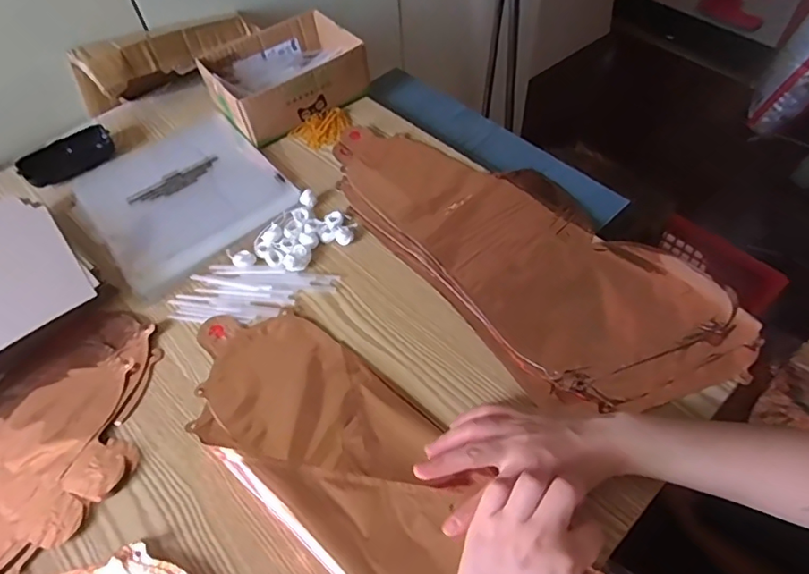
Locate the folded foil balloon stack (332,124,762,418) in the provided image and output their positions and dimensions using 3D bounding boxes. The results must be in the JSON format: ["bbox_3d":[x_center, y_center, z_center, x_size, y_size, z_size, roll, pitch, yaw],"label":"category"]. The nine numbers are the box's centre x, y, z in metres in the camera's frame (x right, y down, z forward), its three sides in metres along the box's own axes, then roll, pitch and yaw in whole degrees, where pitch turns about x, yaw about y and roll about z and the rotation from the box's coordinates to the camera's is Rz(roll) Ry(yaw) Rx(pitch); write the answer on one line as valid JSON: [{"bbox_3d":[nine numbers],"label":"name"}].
[{"bbox_3d":[0.112,-0.049,0.560,0.218,0.015,0.456,-39,61,-21],"label":"folded foil balloon stack"}]

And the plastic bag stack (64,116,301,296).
[{"bbox_3d":[-0.260,-0.114,0.632,0.200,0.015,0.217,-37,60,-20],"label":"plastic bag stack"}]

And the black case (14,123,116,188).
[{"bbox_3d":[-0.413,-0.161,0.666,0.043,0.027,0.107,36,65,25],"label":"black case"}]

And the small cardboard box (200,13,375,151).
[{"bbox_3d":[-0.152,-0.271,0.701,0.182,0.071,0.140,-31,59,-17],"label":"small cardboard box"}]

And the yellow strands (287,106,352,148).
[{"bbox_3d":[-0.100,-0.200,0.682,0.078,0.012,0.051,-27,57,-14],"label":"yellow strands"}]

